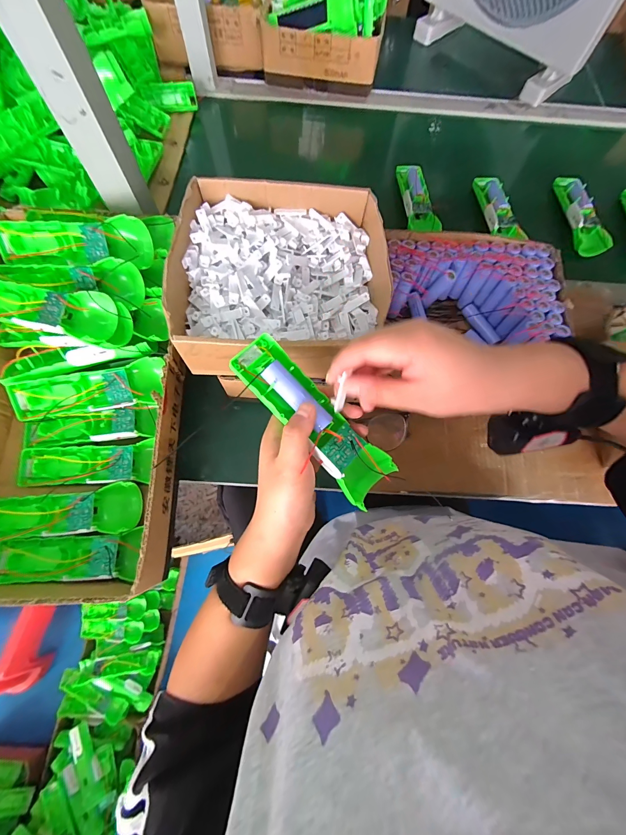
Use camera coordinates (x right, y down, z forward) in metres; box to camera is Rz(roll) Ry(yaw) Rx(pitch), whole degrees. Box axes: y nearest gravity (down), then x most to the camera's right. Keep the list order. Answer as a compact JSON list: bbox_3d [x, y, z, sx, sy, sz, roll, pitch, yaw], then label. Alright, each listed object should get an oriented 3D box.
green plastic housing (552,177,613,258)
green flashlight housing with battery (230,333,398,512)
[{"bbox_3d":[0.448,-0.345,0.535,0.036,0.031,0.174,4,71,-1],"label":"green plastic housing"},{"bbox_3d":[0.001,0.002,0.266,0.046,0.033,0.159,-44,98,-14],"label":"green flashlight housing with battery"}]

